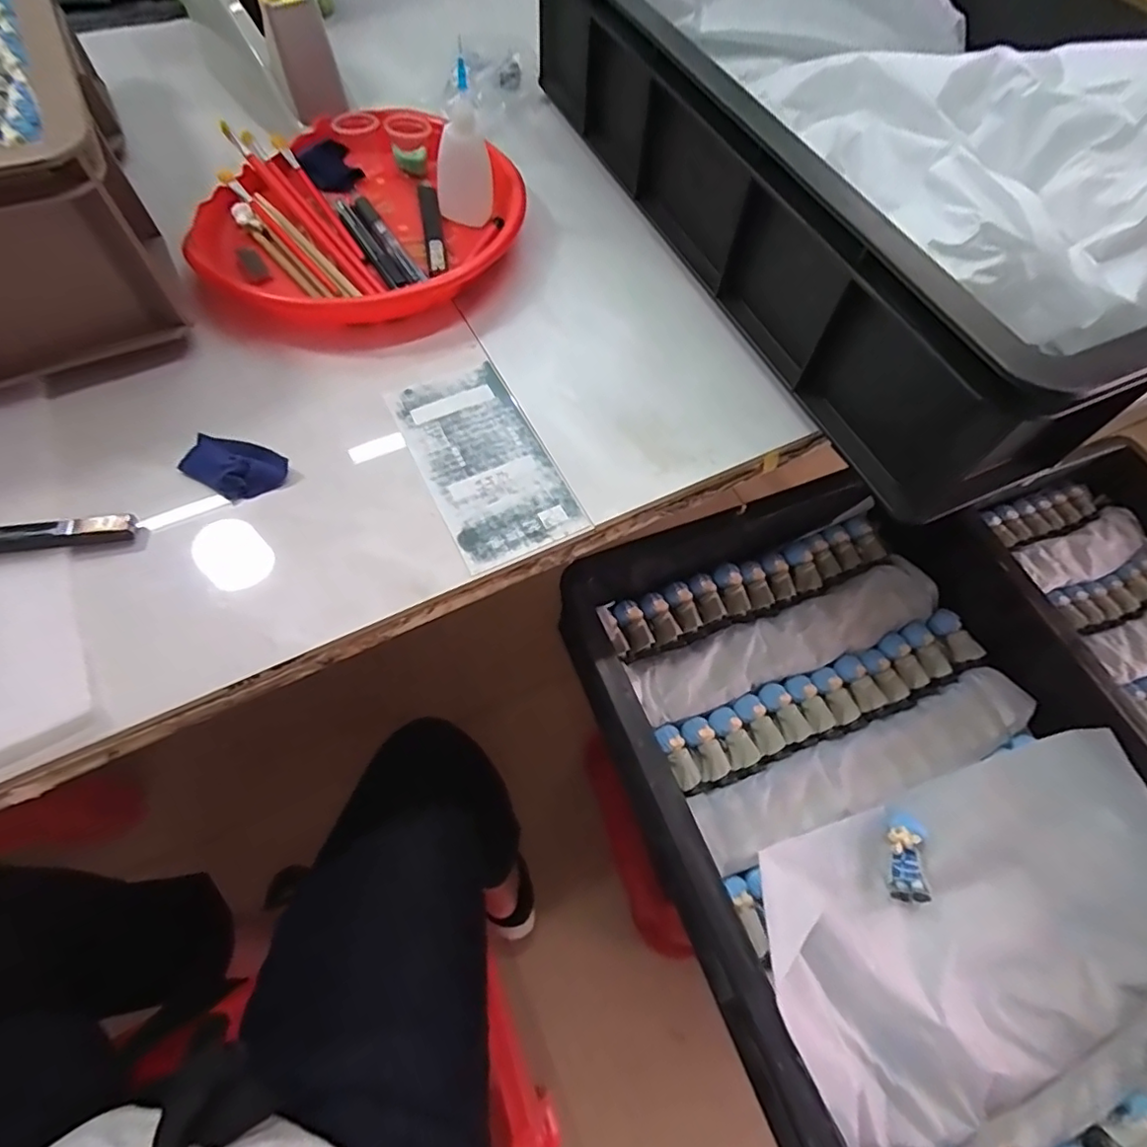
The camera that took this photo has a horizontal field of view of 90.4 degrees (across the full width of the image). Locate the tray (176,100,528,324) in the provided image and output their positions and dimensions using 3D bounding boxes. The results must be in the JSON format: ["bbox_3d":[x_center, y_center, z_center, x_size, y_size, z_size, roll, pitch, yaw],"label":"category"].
[{"bbox_3d":[-0.174,-0.278,0.447,0.242,0.041,0.251,-37,71,-19],"label":"tray"}]

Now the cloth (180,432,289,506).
[{"bbox_3d":[-0.212,-0.067,0.354,0.062,0.009,0.037,27,65,10],"label":"cloth"}]

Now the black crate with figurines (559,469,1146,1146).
[{"bbox_3d":[0.279,0.198,0.466,0.400,0.109,0.575,-19,66,-12],"label":"black crate with figurines"}]

